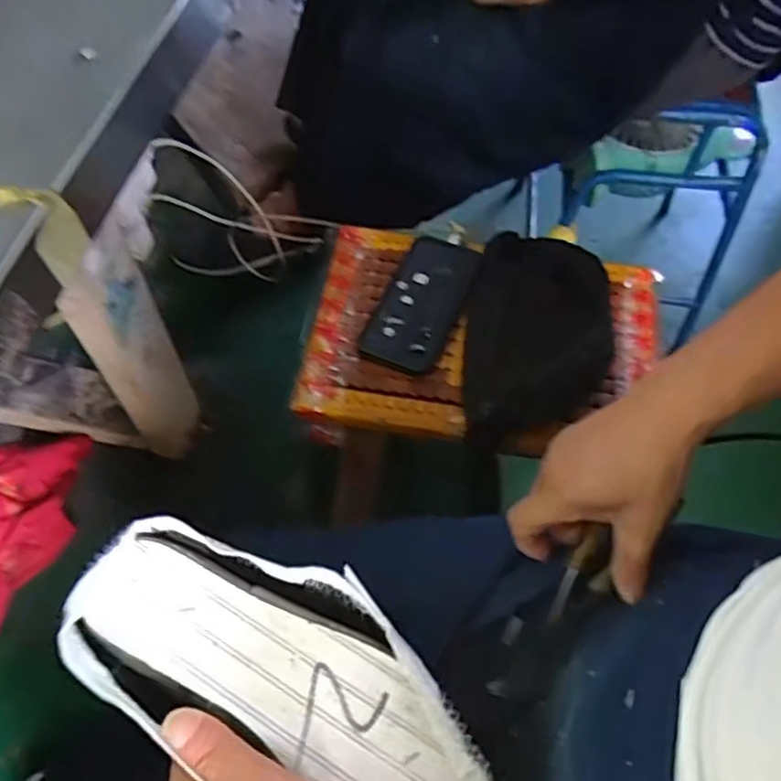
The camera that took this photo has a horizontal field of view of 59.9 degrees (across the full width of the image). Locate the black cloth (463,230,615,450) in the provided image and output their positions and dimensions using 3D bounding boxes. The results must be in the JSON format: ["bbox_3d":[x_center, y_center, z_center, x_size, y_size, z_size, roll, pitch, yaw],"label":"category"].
[{"bbox_3d":[0.154,-0.071,0.689,0.146,0.049,0.258,7,60,2],"label":"black cloth"}]

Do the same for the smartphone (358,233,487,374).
[{"bbox_3d":[0.034,-0.094,0.708,0.085,0.013,0.162,17,68,15],"label":"smartphone"}]

